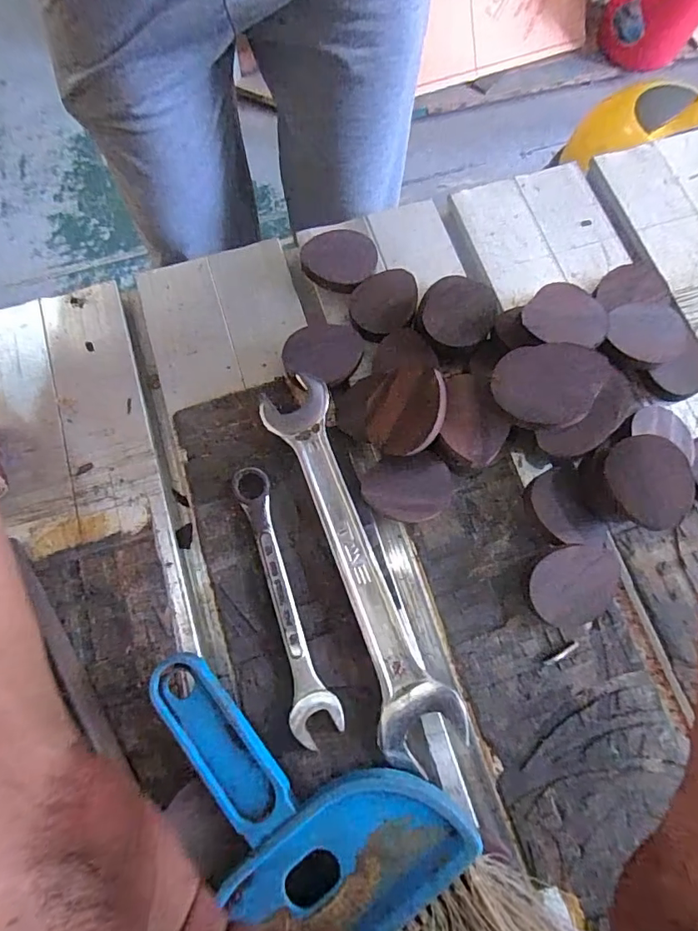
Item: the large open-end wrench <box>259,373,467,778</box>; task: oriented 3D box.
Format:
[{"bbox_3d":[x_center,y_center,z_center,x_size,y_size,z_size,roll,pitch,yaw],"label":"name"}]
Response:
[{"bbox_3d":[0.002,0.046,0.236,0.037,0.013,0.180,-23,76,-7],"label":"large open-end wrench"}]

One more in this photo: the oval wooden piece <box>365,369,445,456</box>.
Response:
[{"bbox_3d":[0.027,-0.026,0.232,0.036,0.006,0.042,25,100,28],"label":"oval wooden piece"}]

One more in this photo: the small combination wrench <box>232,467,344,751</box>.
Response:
[{"bbox_3d":[-0.033,0.063,0.233,0.022,0.009,0.128,-19,75,-6],"label":"small combination wrench"}]

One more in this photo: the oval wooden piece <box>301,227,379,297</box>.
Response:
[{"bbox_3d":[-0.006,-0.120,0.283,0.041,0.015,0.033,28,76,7],"label":"oval wooden piece"}]

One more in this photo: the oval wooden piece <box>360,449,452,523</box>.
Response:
[{"bbox_3d":[0.029,0.012,0.246,0.043,0.011,0.033,-5,74,-2],"label":"oval wooden piece"}]

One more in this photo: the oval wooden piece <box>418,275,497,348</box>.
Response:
[{"bbox_3d":[0.059,-0.085,0.265,0.039,0.006,0.049,5,62,2],"label":"oval wooden piece"}]

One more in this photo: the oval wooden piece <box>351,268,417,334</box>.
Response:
[{"bbox_3d":[0.020,-0.092,0.274,0.037,0.004,0.039,-4,74,7],"label":"oval wooden piece"}]

